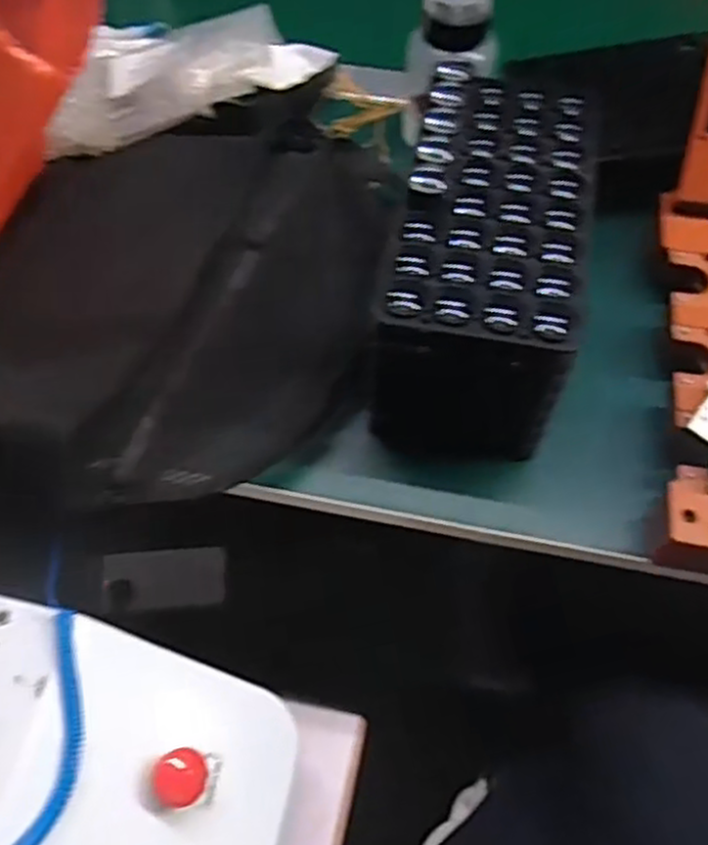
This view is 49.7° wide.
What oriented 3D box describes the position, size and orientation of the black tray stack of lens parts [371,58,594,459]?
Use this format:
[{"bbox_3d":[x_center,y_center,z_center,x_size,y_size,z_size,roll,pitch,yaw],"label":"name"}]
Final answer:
[{"bbox_3d":[0.077,-0.093,0.442,0.095,0.121,0.196,11,60,7],"label":"black tray stack of lens parts"}]

